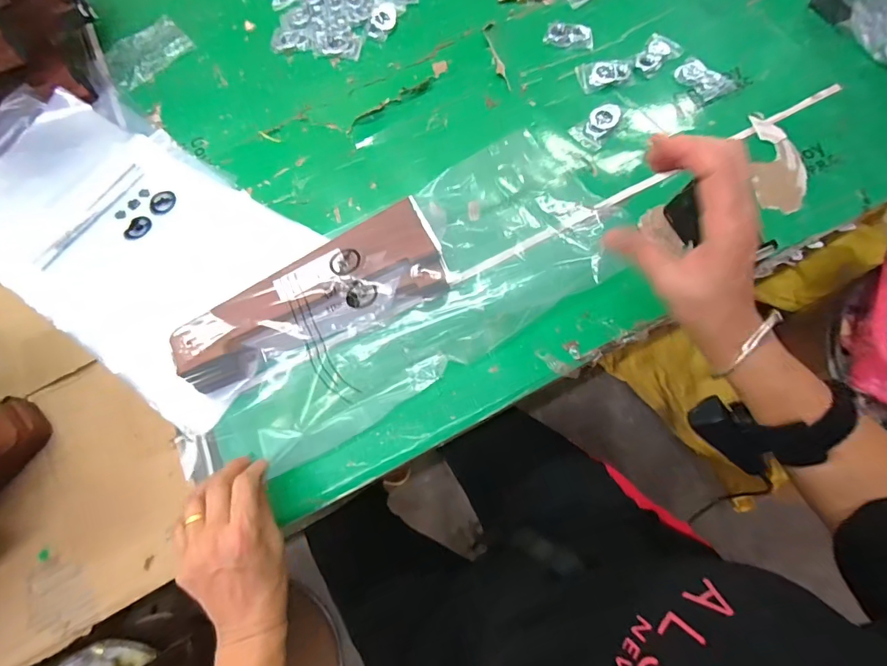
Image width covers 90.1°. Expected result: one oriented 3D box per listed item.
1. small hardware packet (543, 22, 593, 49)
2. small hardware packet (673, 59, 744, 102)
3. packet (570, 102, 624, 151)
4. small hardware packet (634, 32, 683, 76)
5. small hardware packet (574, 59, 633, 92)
[{"bbox_3d":[0.178,-0.418,0.621,0.065,0.011,0.035,14,72,8],"label":"small hardware packet"},{"bbox_3d":[0.347,-0.332,0.582,0.081,0.019,0.047,28,75,12],"label":"small hardware packet"},{"bbox_3d":[0.205,-0.273,0.571,0.077,0.017,0.045,-43,74,-11],"label":"packet"},{"bbox_3d":[0.289,-0.377,0.602,0.062,0.014,0.043,-42,73,-11],"label":"small hardware packet"},{"bbox_3d":[0.218,-0.351,0.595,0.070,0.010,0.040,-13,70,-1],"label":"small hardware packet"}]

